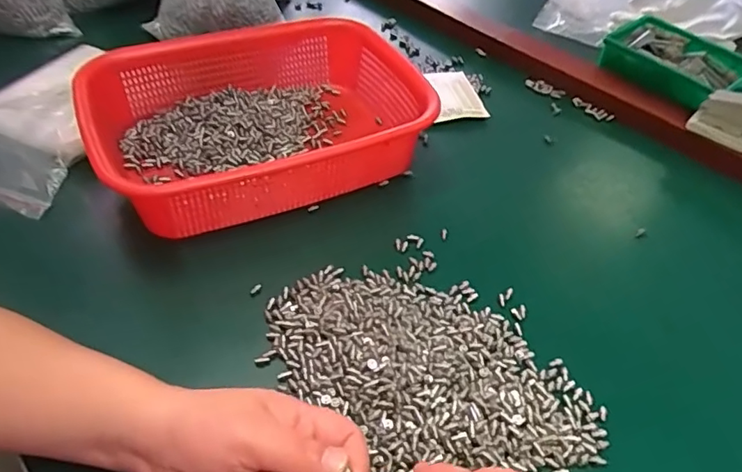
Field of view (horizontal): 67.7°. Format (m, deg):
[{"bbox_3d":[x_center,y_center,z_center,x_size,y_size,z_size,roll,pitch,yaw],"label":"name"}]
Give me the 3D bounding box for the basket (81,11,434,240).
[{"bbox_3d":[-0.093,-0.106,0.515,0.289,0.085,0.220,-18,51,-19],"label":"basket"}]

